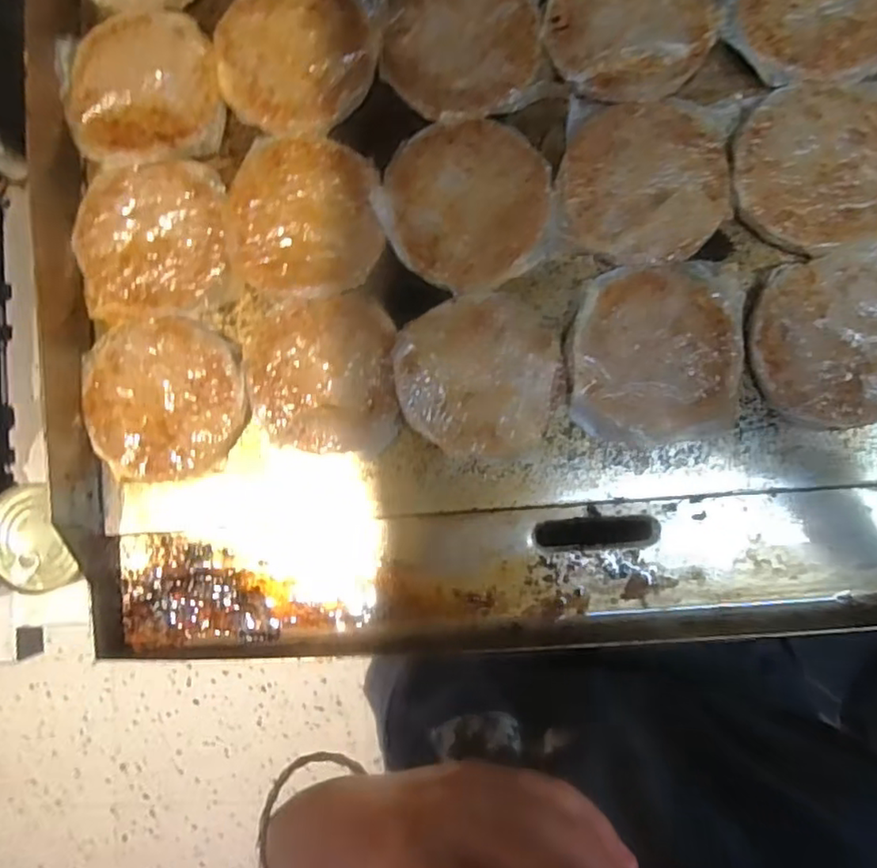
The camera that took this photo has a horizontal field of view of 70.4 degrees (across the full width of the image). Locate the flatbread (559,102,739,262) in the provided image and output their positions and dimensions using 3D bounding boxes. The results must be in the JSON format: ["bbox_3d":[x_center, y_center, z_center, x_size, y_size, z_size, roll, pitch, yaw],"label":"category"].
[{"bbox_3d":[0.127,-0.157,0.381,0.103,0.023,0.101,5,89,5],"label":"flatbread"}]

